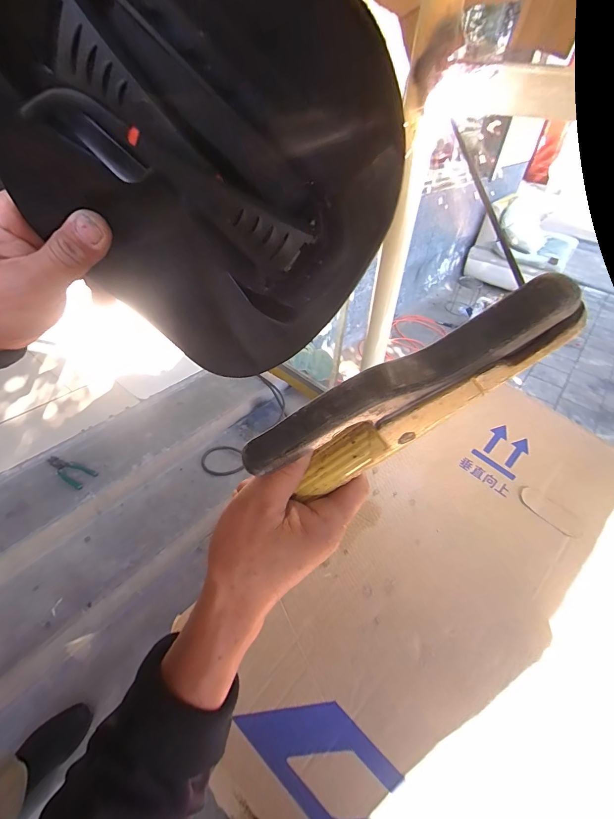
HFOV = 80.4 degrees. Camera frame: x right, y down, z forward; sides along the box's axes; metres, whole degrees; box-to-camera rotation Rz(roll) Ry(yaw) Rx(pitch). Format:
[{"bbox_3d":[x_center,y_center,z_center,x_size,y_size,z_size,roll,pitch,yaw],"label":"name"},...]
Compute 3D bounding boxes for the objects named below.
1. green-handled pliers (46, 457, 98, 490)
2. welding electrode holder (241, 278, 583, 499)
[{"bbox_3d":[-0.828,0.208,1.269,0.188,0.011,0.079,22,44,18],"label":"green-handled pliers"},{"bbox_3d":[0.061,-0.005,0.223,0.197,0.063,0.026,-31,41,16],"label":"welding electrode holder"}]

